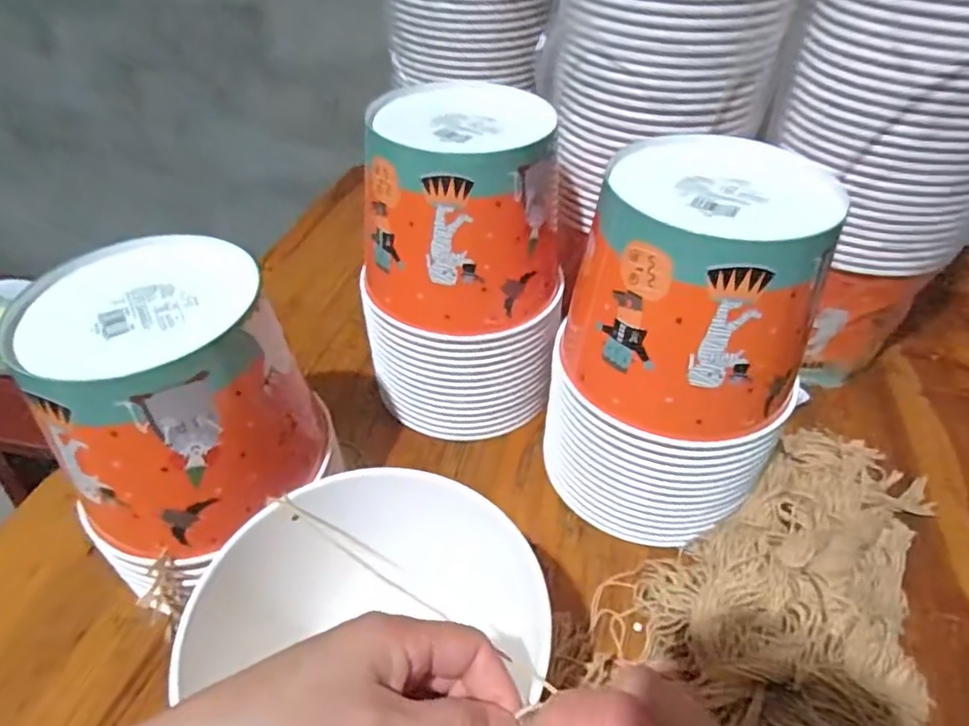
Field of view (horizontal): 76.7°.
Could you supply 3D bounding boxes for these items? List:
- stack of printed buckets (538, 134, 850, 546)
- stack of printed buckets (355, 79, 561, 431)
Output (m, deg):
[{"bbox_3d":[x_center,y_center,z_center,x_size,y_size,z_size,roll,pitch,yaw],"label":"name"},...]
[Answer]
[{"bbox_3d":[0.125,-0.005,0.422,0.148,0.241,0.144,6,42,7],"label":"stack of printed buckets"},{"bbox_3d":[-0.011,-0.073,0.494,0.132,0.237,0.128,4,42,5],"label":"stack of printed buckets"}]

